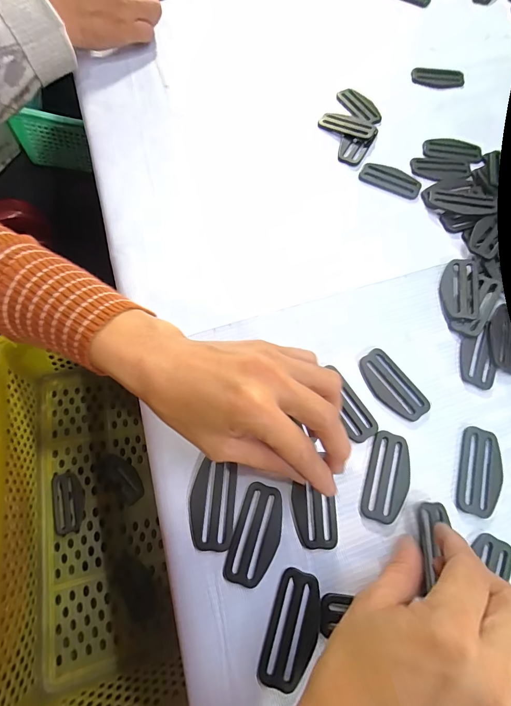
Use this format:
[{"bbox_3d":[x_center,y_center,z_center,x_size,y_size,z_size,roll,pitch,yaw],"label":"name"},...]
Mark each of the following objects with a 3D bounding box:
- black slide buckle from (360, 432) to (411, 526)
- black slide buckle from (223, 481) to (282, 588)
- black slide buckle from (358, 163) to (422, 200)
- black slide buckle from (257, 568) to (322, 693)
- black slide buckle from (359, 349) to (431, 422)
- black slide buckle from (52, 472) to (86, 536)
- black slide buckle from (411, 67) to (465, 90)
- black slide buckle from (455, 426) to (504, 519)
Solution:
[{"bbox_3d":[0.092,0.086,0.233,0.027,0.004,0.059,19,69,5],"label":"black slide buckle"},{"bbox_3d":[0.001,0.117,0.217,0.028,0.004,0.059,18,69,5],"label":"black slide buckle"},{"bbox_3d":[0.133,-0.172,0.332,0.059,0.007,0.022,24,70,7],"label":"black slide buckle"},{"bbox_3d":[0.023,0.165,0.201,0.029,0.004,0.058,19,69,5],"label":"black slide buckle"},{"bbox_3d":[0.104,0.025,0.257,0.030,0.004,0.059,-34,74,-14],"label":"black slide buckle"},{"bbox_3d":[-0.197,0.158,0.357,0.030,0.004,0.059,-10,71,-23],"label":"black slide buckle"},{"bbox_3d":[0.213,-0.320,0.394,0.060,0.005,0.032,13,69,3],"label":"black slide buckle"},{"bbox_3d":[0.159,0.084,0.236,0.030,0.004,0.059,20,69,5],"label":"black slide buckle"}]

